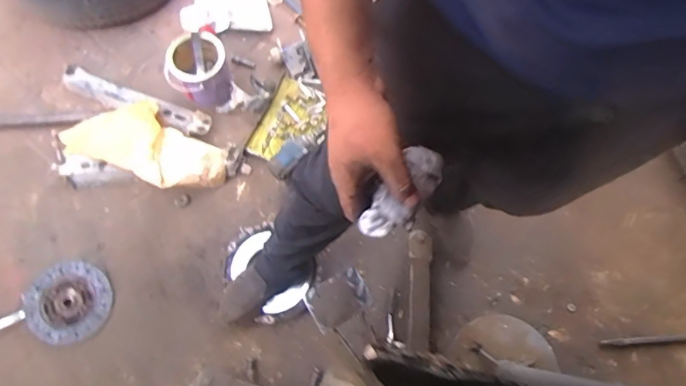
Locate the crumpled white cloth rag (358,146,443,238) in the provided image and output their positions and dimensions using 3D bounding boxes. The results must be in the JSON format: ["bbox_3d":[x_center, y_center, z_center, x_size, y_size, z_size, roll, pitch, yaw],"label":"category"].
[{"bbox_3d":[0.062,-0.001,0.463,0.051,0.043,0.107,39,74,11],"label":"crumpled white cloth rag"}]

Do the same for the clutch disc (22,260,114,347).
[{"bbox_3d":[-0.658,0.264,1.111,0.180,0.014,0.186,3,79,-16],"label":"clutch disc"}]

